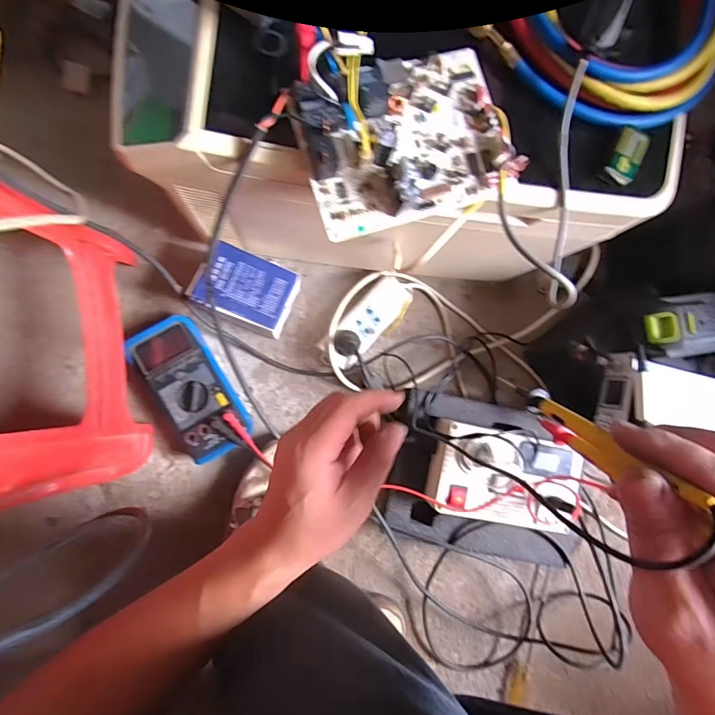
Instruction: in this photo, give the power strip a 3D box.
[{"bbox_3d":[0.014,-0.052,0.620,0.055,0.038,0.154,44,81,-4],"label":"power strip"}]

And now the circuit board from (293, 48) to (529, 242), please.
[{"bbox_3d":[0.040,-0.175,0.323,0.164,0.029,0.121,-19,89,-10],"label":"circuit board"}]

